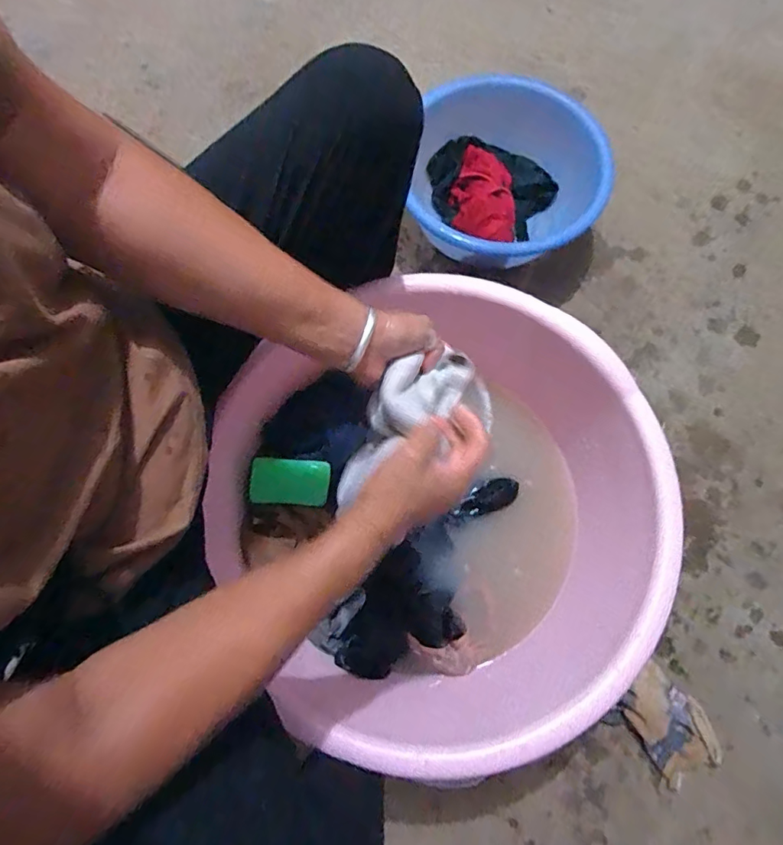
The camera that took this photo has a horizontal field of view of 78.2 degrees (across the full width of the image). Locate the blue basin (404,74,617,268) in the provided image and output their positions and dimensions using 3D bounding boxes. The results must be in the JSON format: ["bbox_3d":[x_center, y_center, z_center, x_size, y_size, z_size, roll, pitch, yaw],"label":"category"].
[{"bbox_3d":[0.197,-0.404,0.836,0.295,0.155,0.324,0,74,0],"label":"blue basin"}]

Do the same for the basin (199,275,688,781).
[{"bbox_3d":[0.078,0.110,0.639,0.511,0.182,0.509,0,74,0],"label":"basin"}]

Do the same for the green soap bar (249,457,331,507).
[{"bbox_3d":[-0.134,0.078,0.635,0.099,0.027,0.058,2,74,1],"label":"green soap bar"}]

